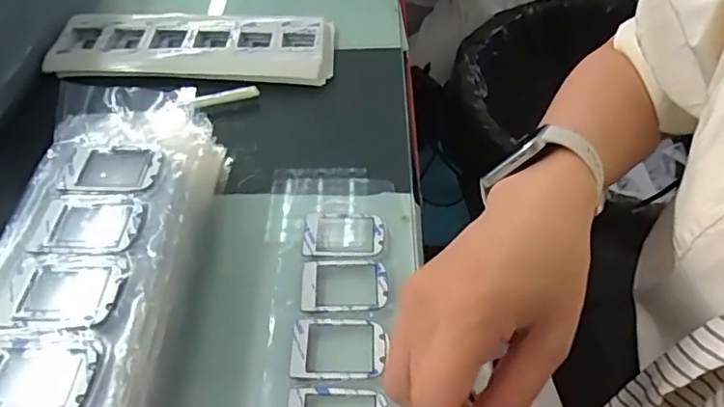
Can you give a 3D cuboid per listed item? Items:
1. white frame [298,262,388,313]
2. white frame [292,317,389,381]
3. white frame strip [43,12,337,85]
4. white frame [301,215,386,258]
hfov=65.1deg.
[{"bbox_3d":[-0.010,0.048,0.337,0.051,0.004,0.036,-1,48,-2],"label":"white frame"},{"bbox_3d":[-0.013,0.078,0.309,0.050,0.004,0.036,0,48,-1],"label":"white frame"},{"bbox_3d":[-0.147,-0.142,0.504,0.240,0.016,0.091,3,48,1],"label":"white frame strip"},{"bbox_3d":[-0.012,0.019,0.364,0.052,0.004,0.036,0,48,-1],"label":"white frame"}]

